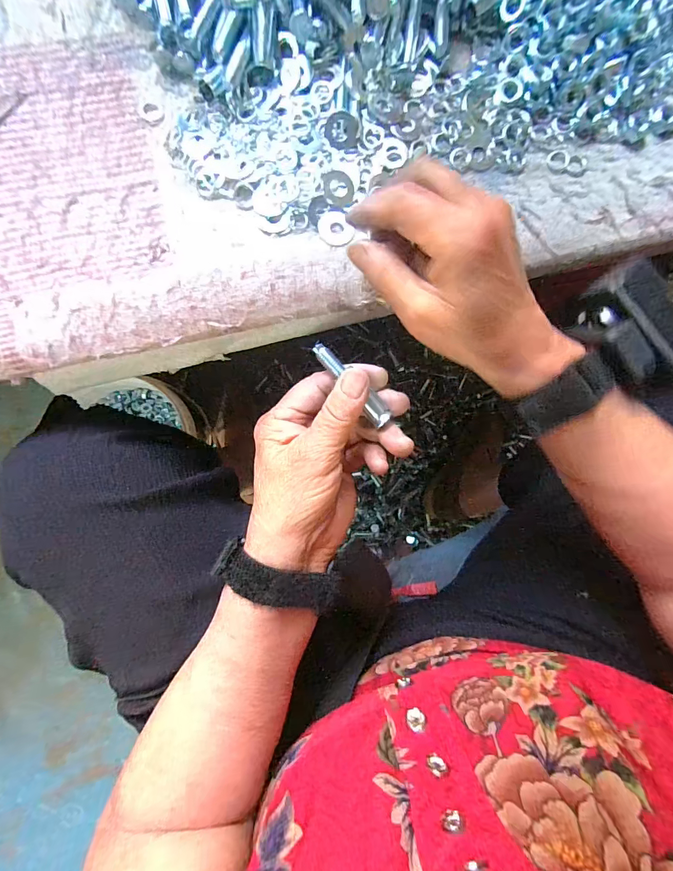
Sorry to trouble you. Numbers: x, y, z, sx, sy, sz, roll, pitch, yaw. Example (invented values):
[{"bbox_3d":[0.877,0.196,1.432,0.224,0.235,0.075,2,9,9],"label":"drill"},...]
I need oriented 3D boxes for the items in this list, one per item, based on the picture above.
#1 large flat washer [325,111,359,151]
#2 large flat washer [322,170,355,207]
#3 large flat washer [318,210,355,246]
[{"bbox_3d":[0.004,-0.196,0.242,0.021,0.004,0.022,0,87,-5],"label":"large flat washer"},{"bbox_3d":[0.002,-0.158,0.239,0.020,0.005,0.019,0,87,-5],"label":"large flat washer"},{"bbox_3d":[-0.001,-0.132,0.238,0.020,0.004,0.024,-24,89,-5],"label":"large flat washer"}]

